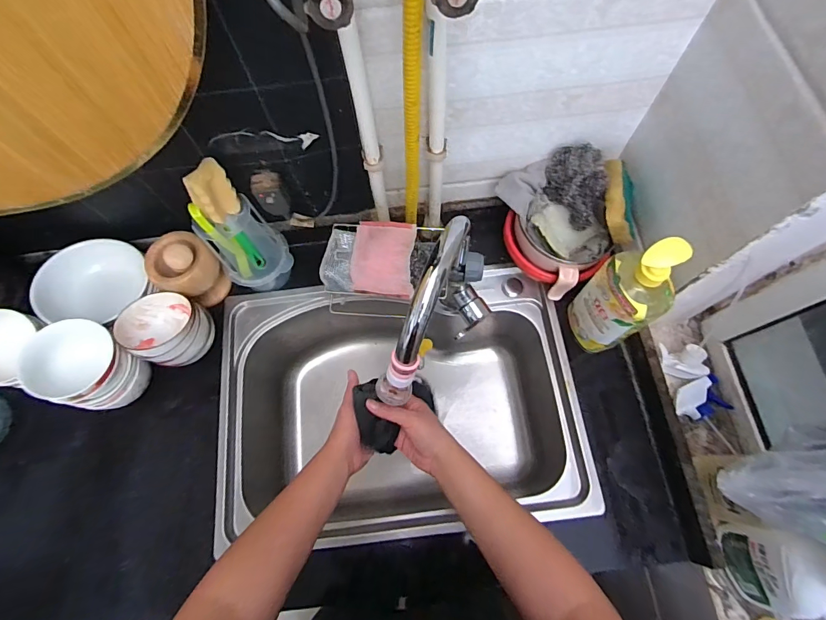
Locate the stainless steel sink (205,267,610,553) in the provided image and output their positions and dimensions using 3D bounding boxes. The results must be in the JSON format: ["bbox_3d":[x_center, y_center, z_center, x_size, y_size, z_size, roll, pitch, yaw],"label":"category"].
[{"bbox_3d":[-0.023,0.176,0.784,0.571,0.231,0.414,-7,70,0],"label":"stainless steel sink"}]

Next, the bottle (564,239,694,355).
[{"bbox_3d":[0.291,-0.014,0.583,0.069,0.257,0.097,-37,73,-10],"label":"bottle"}]

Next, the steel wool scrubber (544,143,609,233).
[{"bbox_3d":[0.252,-0.193,0.647,0.054,0.100,0.112,-38,73,-11],"label":"steel wool scrubber"}]

